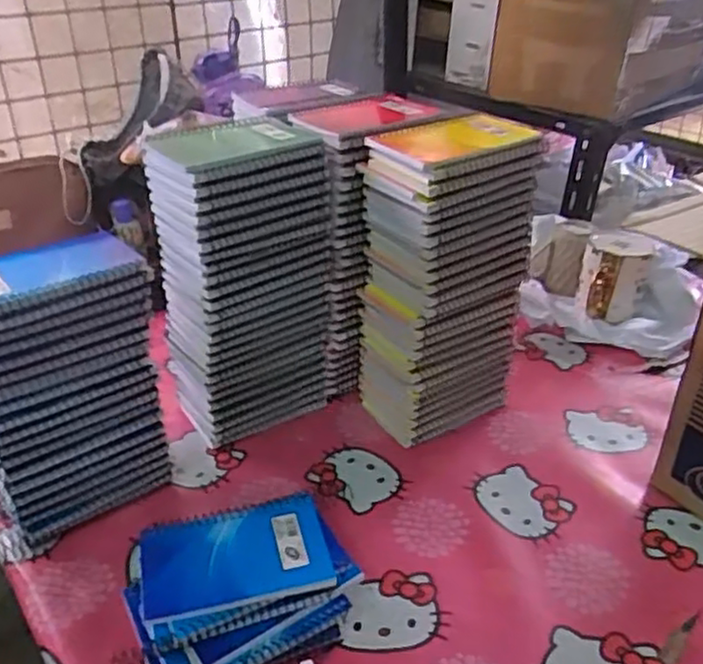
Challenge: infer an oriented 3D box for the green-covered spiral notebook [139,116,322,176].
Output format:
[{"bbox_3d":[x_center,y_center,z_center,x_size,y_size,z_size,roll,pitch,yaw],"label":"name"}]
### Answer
[{"bbox_3d":[-0.099,-0.162,0.600,0.132,0.013,0.103,-23,39,-33],"label":"green-covered spiral notebook"}]

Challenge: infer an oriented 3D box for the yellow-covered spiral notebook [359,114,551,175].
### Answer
[{"bbox_3d":[0.091,-0.168,0.607,0.136,0.018,0.100,-17,35,-25],"label":"yellow-covered spiral notebook"}]

